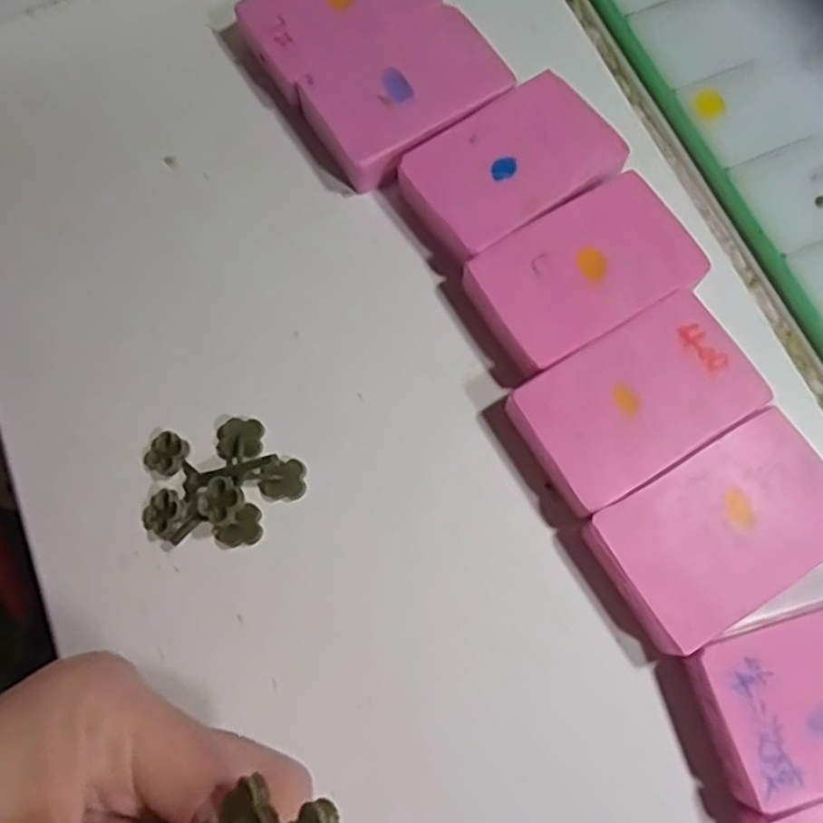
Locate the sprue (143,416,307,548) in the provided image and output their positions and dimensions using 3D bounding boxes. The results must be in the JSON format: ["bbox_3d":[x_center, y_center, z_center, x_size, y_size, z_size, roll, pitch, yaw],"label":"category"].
[{"bbox_3d":[-0.059,0.021,0.220,0.049,0.015,0.039,1,73,2],"label":"sprue"}]

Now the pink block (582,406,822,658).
[{"bbox_3d":[0.092,0.036,0.213,0.071,0.017,0.044,-30,75,-8],"label":"pink block"}]

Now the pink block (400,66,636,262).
[{"bbox_3d":[0.035,-0.083,0.250,0.072,0.019,0.046,-32,75,-8],"label":"pink block"}]

